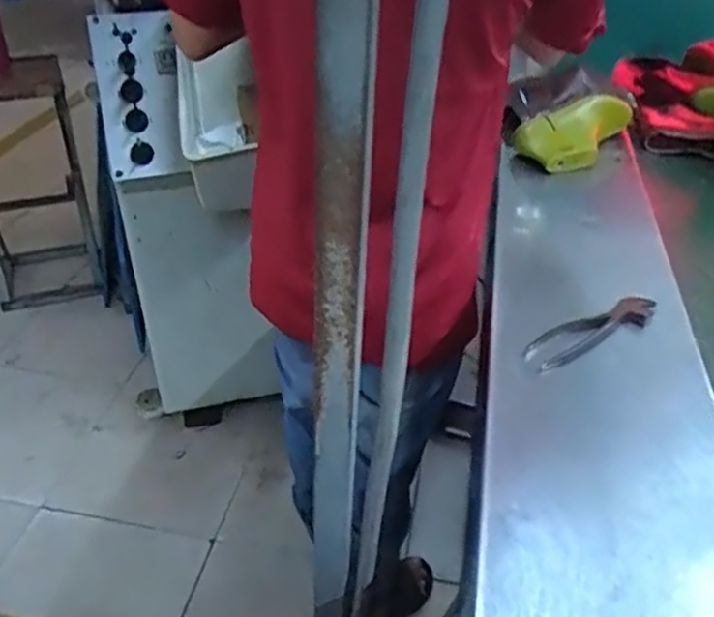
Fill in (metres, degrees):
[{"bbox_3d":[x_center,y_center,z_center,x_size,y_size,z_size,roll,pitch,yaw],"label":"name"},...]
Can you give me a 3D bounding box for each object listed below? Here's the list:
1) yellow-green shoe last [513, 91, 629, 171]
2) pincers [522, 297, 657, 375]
[{"bbox_3d":[0.375,-0.298,1.201,0.104,0.083,0.257,31,47,34],"label":"yellow-green shoe last"},{"bbox_3d":[0.273,0.025,0.795,0.199,0.014,0.049,-17,42,-25],"label":"pincers"}]

